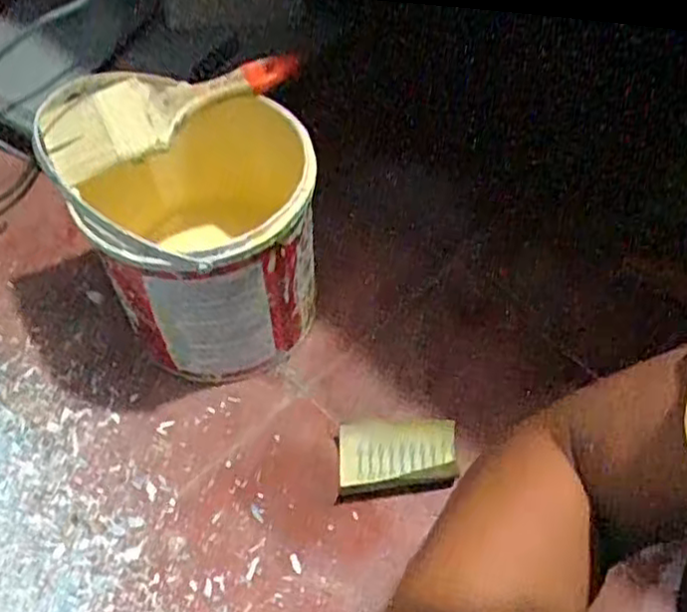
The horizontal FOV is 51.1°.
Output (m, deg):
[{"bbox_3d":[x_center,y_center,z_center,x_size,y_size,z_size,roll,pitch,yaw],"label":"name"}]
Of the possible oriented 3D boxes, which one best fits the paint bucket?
[{"bbox_3d":[-0.126,-0.076,0.643,0.186,0.221,0.229,-32,62,-19],"label":"paint bucket"}]

